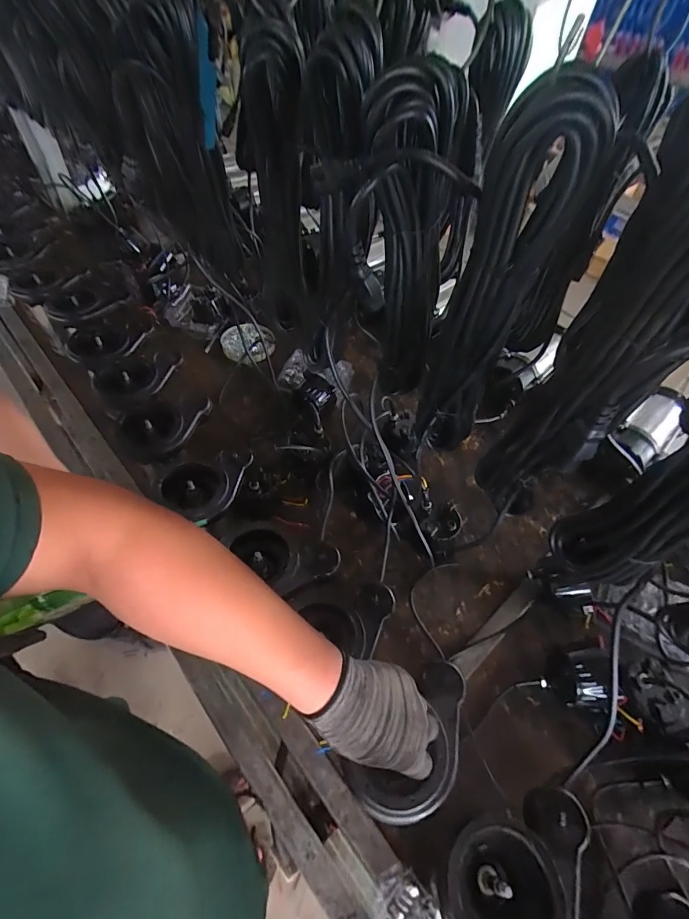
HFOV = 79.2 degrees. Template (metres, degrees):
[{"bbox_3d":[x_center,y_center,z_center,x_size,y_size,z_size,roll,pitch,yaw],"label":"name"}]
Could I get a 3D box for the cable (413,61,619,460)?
[{"bbox_3d":[0.118,-0.111,0.359,0.067,0.328,0.046,22,54,13],"label":"cable"}]

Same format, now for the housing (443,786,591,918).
[{"bbox_3d":[0.178,0.411,0.405,0.167,0.055,0.114,-16,55,-15],"label":"housing"}]

